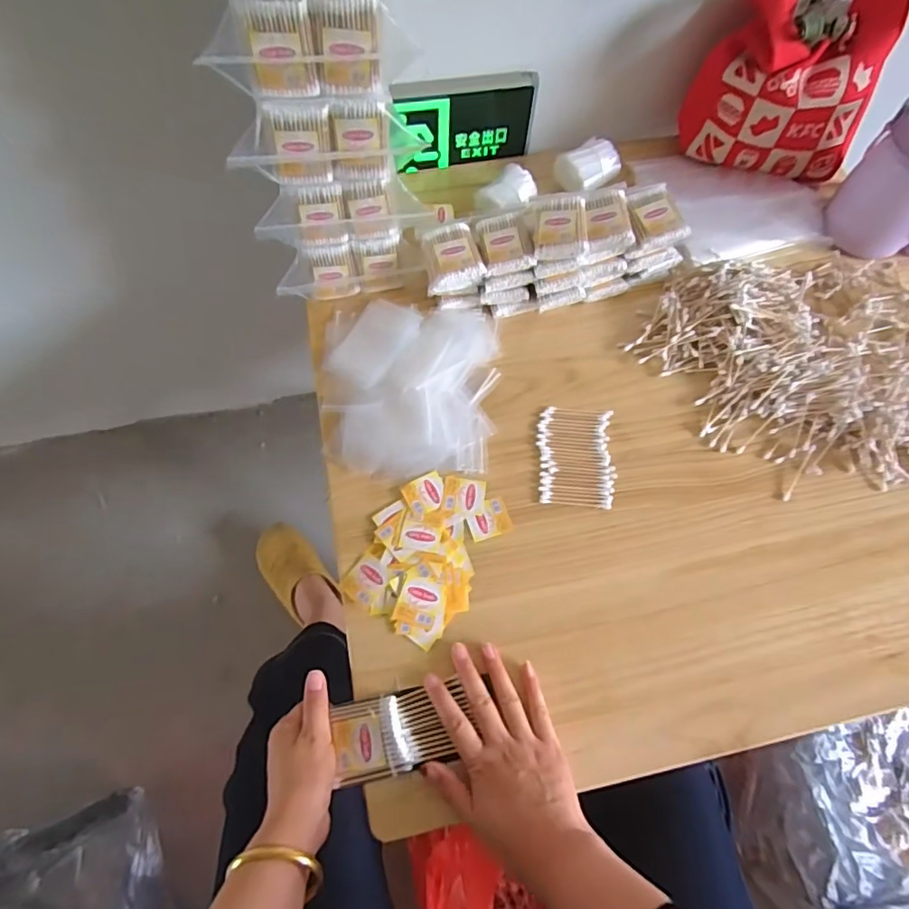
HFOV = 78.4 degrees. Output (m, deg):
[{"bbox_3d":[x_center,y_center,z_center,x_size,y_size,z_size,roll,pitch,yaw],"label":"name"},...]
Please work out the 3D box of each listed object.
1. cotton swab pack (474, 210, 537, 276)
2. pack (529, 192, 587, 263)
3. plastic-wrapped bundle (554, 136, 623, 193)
[{"bbox_3d":[0.057,-0.241,0.635,0.055,0.018,0.075,-9,63,-6],"label":"cotton swab pack"},{"bbox_3d":[0.118,-0.257,0.624,0.057,0.024,0.077,0,62,-1],"label":"pack"},{"bbox_3d":[0.181,-0.384,0.743,0.083,0.038,0.056,-29,68,-13],"label":"plastic-wrapped bundle"}]

